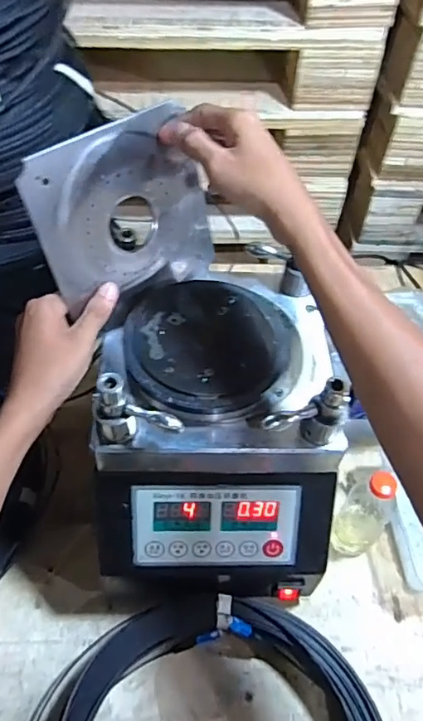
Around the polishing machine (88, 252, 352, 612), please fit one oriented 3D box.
[{"bbox_3d":[0.013,0.067,0.538,0.226,0.236,0.252,1,53,-1],"label":"polishing machine"}]

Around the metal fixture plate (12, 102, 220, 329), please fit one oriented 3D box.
[{"bbox_3d":[-0.073,-0.129,0.500,0.179,0.164,0.010,-37,43,-29],"label":"metal fixture plate"}]

